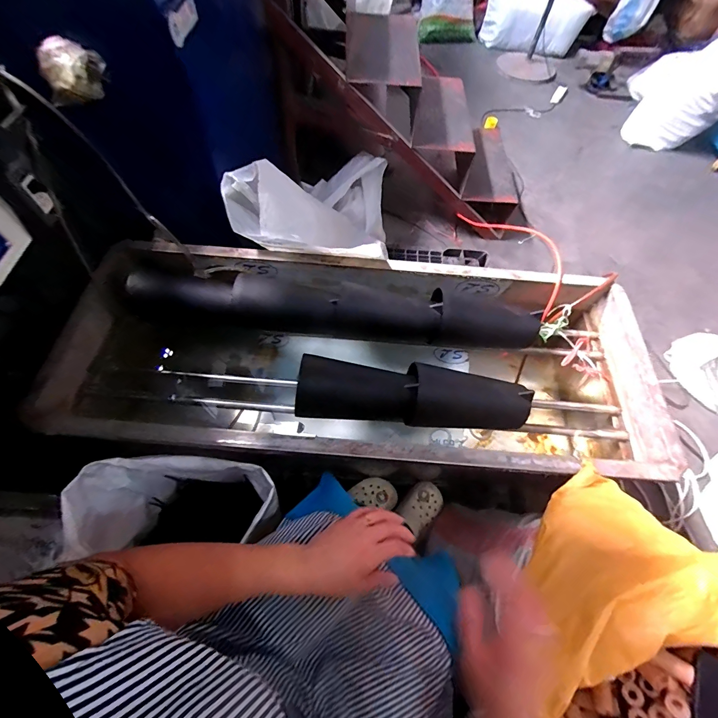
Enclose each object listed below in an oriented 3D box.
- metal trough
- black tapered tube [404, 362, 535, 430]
[{"bbox_3d":[-0.010,0.028,0.922,1.318,0.374,0.511,5,62,2],"label":"metal trough"},{"bbox_3d":[0.233,0.078,0.733,0.251,0.094,0.114,3,62,1],"label":"black tapered tube"}]

